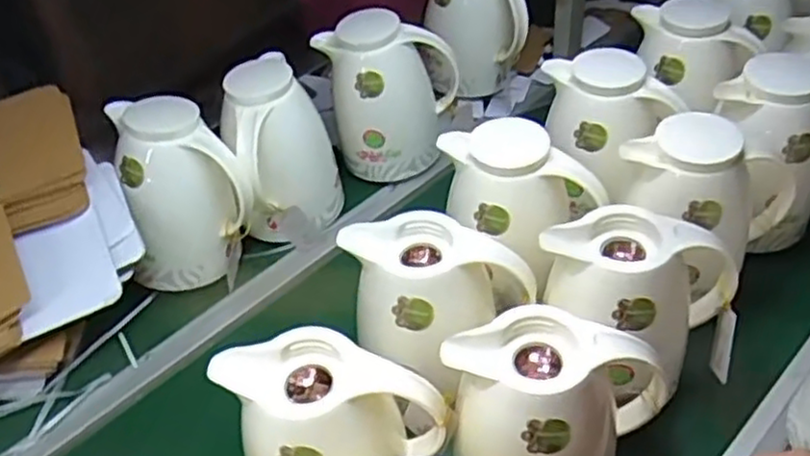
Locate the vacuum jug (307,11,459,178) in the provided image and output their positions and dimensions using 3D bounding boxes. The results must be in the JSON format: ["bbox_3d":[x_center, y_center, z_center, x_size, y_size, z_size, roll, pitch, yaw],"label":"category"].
[{"bbox_3d":[-0.031,-0.197,1.068,0.180,0.208,0.141,9,46,16],"label":"vacuum jug"}]

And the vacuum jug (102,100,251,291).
[{"bbox_3d":[-0.277,-0.045,0.907,0.155,0.204,0.142,-16,44,-10],"label":"vacuum jug"}]

